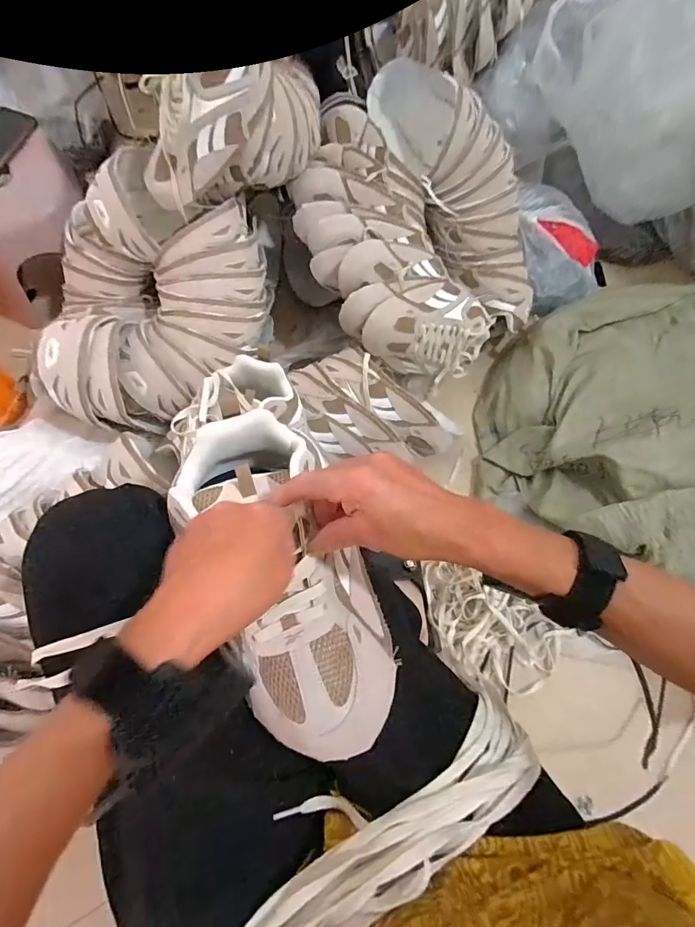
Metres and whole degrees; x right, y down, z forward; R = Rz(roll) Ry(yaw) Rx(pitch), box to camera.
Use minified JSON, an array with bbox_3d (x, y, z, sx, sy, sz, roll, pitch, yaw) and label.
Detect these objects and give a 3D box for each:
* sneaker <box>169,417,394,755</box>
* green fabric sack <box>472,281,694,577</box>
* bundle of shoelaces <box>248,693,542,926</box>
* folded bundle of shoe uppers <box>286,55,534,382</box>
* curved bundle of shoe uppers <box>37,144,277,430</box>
[{"bbox_3d":[-0.044,0.078,0.318,0.105,0.085,0.245,-23,74,-8],"label":"sneaker"},{"bbox_3d":[0.563,-0.091,0.712,0.668,0.165,0.456,-15,73,-5],"label":"green fabric sack"},{"bbox_3d":[0.005,0.258,0.289,0.284,0.058,0.073,-32,75,-10],"label":"bundle of shoelaces"},{"bbox_3d":[0.105,-0.419,0.744,0.390,0.177,0.495,-28,74,-9],"label":"folded bundle of shoe uppers"},{"bbox_3d":[-0.290,-0.262,0.655,0.326,0.138,0.383,-13,72,-5],"label":"curved bundle of shoe uppers"}]

